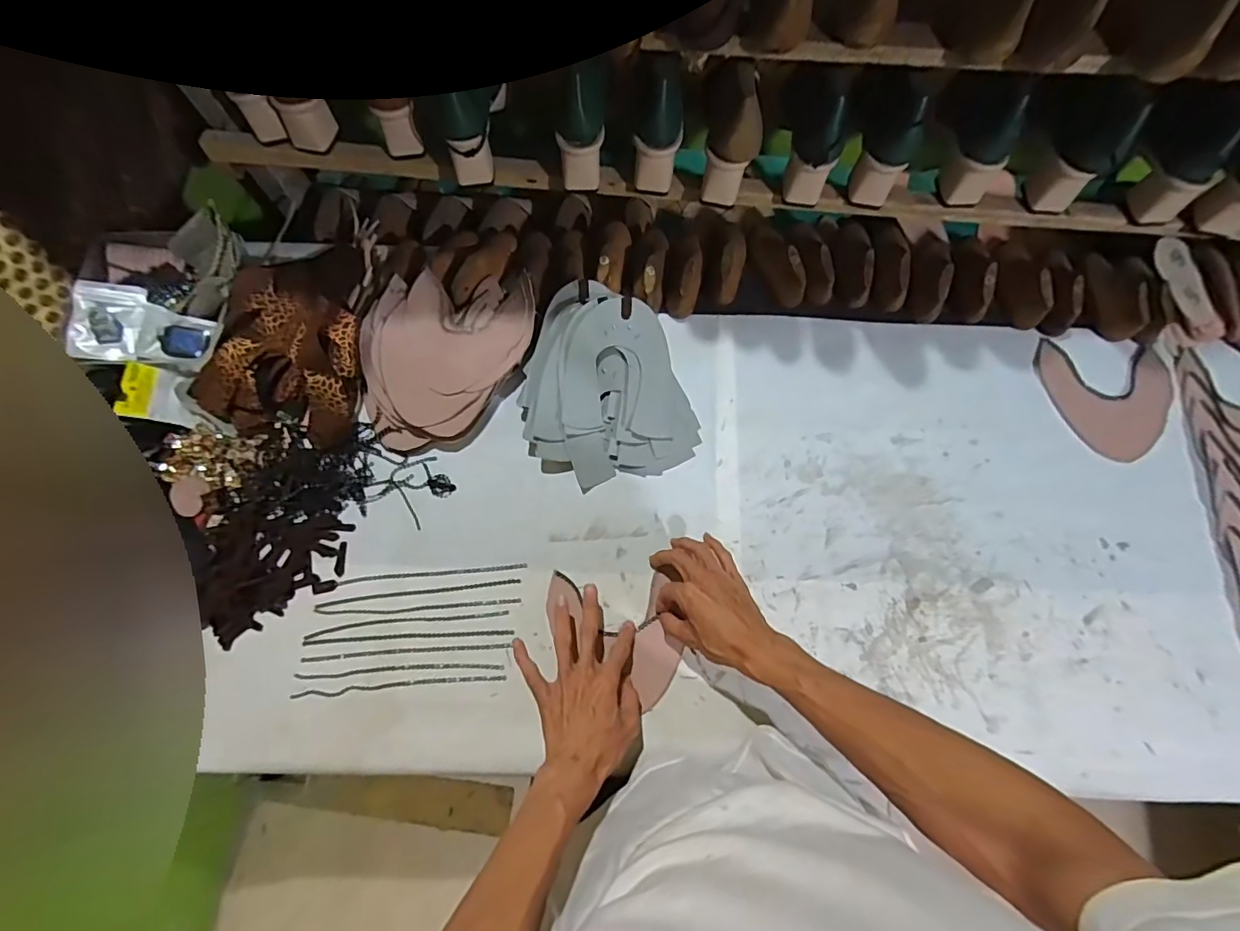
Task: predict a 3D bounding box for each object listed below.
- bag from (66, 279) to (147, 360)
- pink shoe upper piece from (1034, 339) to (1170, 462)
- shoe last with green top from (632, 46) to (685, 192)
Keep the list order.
[{"bbox_3d":[-0.641,-0.180,0.669,0.069,0.016,0.100,9,84,-26],"label":"bag"},{"bbox_3d":[0.645,-0.087,0.708,0.162,0.006,0.159,9,74,3],"label":"pink shoe upper piece"},{"bbox_3d":[0.050,-0.391,0.625,0.071,0.134,0.054,2,35,1],"label":"shoe last with green top"}]

